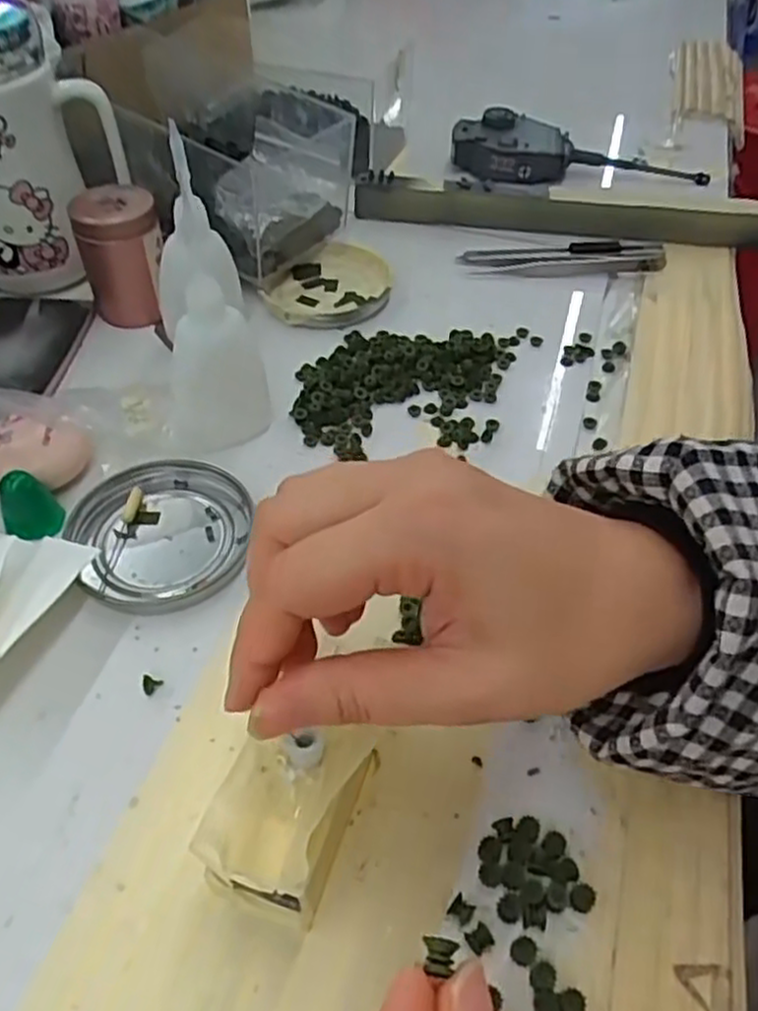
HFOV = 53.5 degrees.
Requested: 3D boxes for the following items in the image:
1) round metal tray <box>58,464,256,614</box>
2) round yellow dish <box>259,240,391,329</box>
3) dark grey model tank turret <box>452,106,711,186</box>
[{"bbox_3d":[-0.093,0.011,0.327,0.075,0.011,0.074,1,49,-1],"label":"round metal tray"},{"bbox_3d":[-0.032,-0.133,0.457,0.075,0.016,0.077,1,49,-1],"label":"round yellow dish"},{"bbox_3d":[0.148,-0.258,0.551,0.187,0.031,0.046,7,49,6],"label":"dark grey model tank turret"}]

